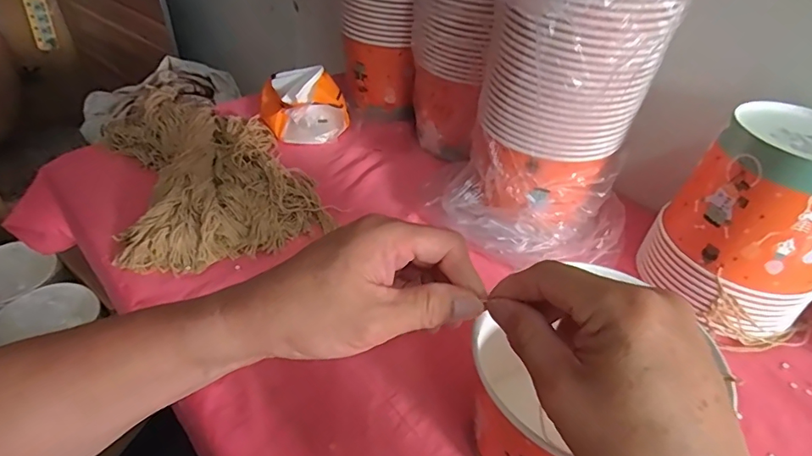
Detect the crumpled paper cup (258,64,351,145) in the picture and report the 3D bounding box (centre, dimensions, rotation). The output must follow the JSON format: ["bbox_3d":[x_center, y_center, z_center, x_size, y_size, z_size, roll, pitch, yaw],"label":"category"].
[{"bbox_3d":[-0.161,-0.197,0.749,0.131,0.080,0.123,-7,42,-12],"label":"crumpled paper cup"}]

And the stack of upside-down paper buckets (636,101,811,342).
[{"bbox_3d":[0.351,-0.005,0.489,0.136,0.190,0.158,-26,49,-30],"label":"stack of upside-down paper buckets"}]

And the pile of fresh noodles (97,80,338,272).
[{"bbox_3d":[-0.258,-0.084,0.627,0.224,0.057,0.337,-16,45,-21],"label":"pile of fresh noodles"}]

